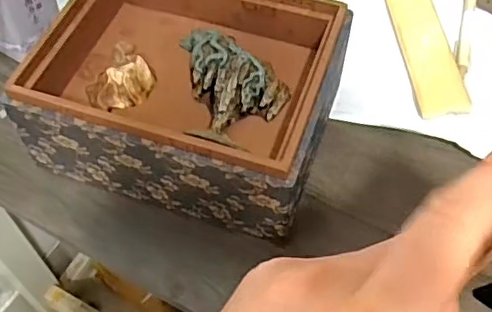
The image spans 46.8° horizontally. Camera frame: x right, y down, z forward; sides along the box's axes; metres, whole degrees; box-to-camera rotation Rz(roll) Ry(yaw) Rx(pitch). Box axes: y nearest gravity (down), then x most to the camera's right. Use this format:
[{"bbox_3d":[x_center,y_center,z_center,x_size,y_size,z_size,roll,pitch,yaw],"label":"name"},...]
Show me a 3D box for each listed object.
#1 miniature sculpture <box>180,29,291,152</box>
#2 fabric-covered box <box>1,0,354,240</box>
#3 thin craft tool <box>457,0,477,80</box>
[{"bbox_3d":[-0.008,-0.054,0.433,0.078,0.032,0.104,-2,57,-1],"label":"miniature sculpture"},{"bbox_3d":[-0.042,-0.050,0.449,0.204,0.097,0.166,17,58,11],"label":"fabric-covered box"},{"bbox_3d":[0.215,-0.128,0.551,0.012,0.004,0.138,14,58,10],"label":"thin craft tool"}]

